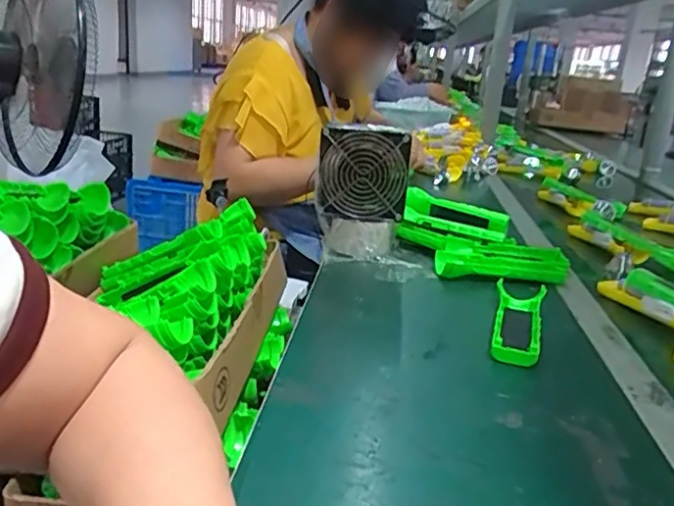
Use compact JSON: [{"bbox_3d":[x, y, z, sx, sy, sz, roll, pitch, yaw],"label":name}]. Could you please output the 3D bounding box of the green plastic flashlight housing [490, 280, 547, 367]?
[{"bbox_3d":[0.186,0.073,0.638,0.049,0.026,0.158,9,18,18],"label":"green plastic flashlight housing"}]

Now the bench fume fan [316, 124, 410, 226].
[{"bbox_3d":[0.035,-0.109,0.835,0.121,0.118,0.035,5,17,5],"label":"bench fume fan"}]

